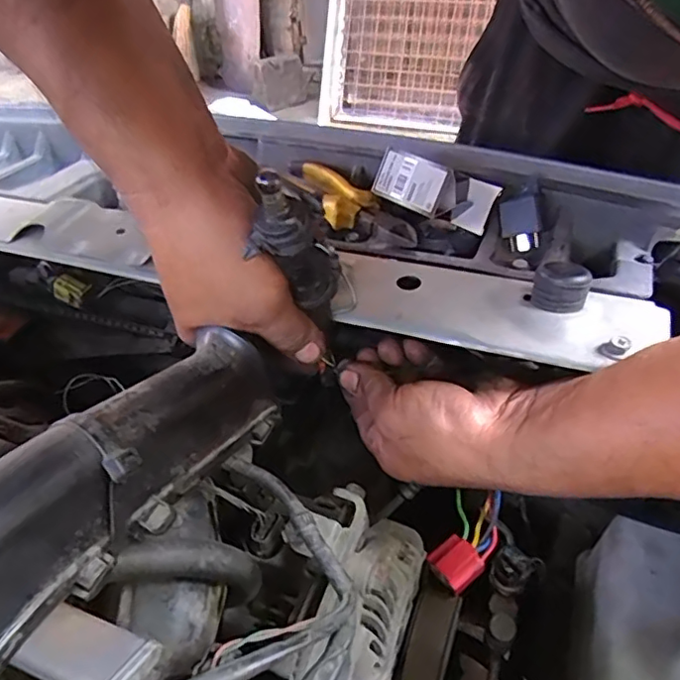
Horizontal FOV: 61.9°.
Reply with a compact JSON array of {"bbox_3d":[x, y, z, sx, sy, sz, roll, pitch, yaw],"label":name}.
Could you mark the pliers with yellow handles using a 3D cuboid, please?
[{"bbox_3d":[0.000,-0.105,0.437,0.045,0.020,0.141,-24,45,-22],"label":"pliers with yellow handles"}]

